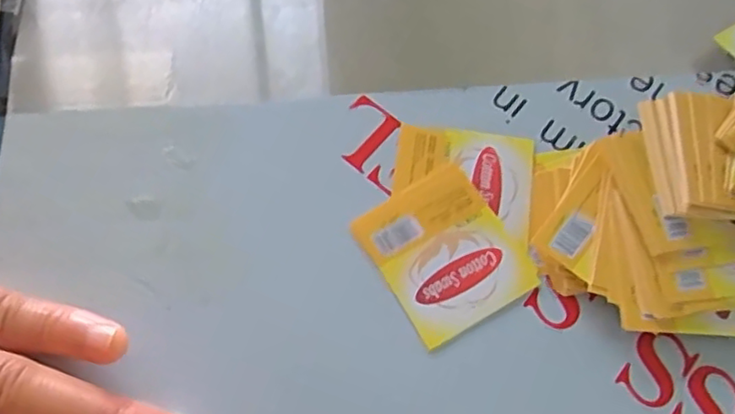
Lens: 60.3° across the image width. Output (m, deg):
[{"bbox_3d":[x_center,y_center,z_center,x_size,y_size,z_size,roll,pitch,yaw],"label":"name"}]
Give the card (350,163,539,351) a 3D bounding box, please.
[{"bbox_3d":[0.022,0.013,0.188,0.040,0.004,0.045,-30,72,-12],"label":"card"}]

